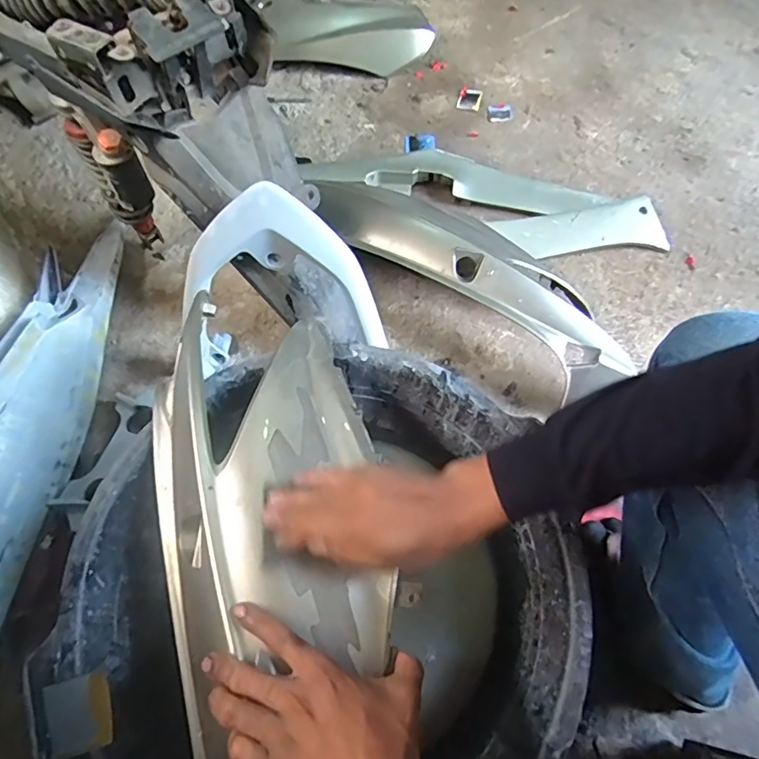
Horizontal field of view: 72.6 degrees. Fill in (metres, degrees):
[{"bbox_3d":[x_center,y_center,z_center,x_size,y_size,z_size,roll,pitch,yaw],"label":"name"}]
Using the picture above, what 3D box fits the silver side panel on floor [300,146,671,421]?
[{"bbox_3d":[0.157,-0.278,0.868,0.613,0.128,0.408,24,66,14],"label":"silver side panel on floor"}]

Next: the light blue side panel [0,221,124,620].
[{"bbox_3d":[-0.494,0.030,0.728,0.124,0.147,0.667,0,63,2],"label":"light blue side panel"}]

